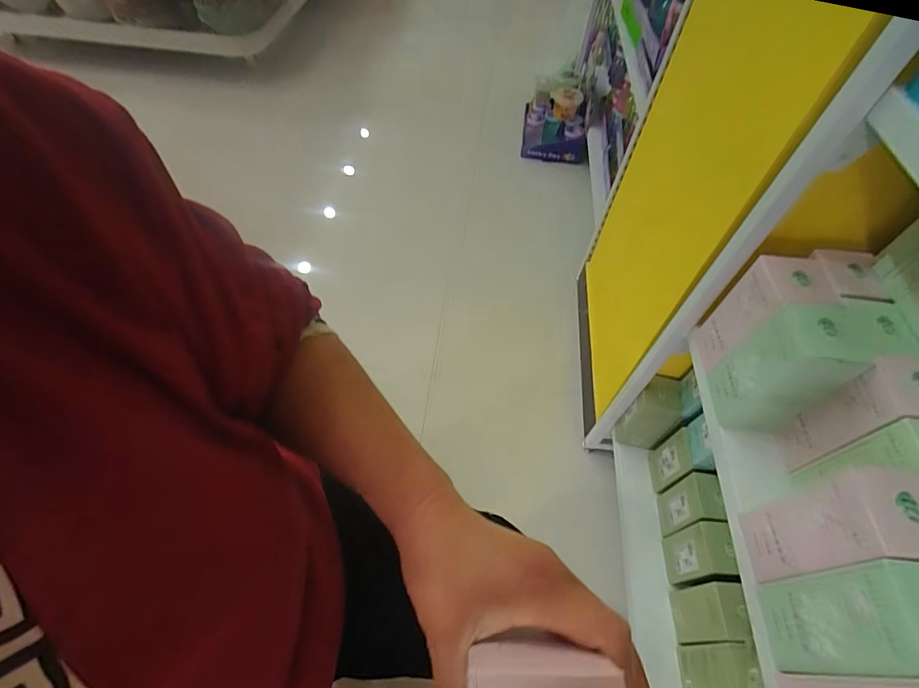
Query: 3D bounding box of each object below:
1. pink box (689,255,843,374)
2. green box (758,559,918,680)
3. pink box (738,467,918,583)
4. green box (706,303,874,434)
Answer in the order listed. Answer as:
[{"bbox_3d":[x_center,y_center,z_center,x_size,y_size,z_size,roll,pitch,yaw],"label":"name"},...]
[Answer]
[{"bbox_3d":[0.326,-0.027,0.501,0.063,0.140,0.065,7,55,1],"label":"pink box"},{"bbox_3d":[0.299,0.206,0.332,0.067,0.128,0.063,7,55,1],"label":"green box"},{"bbox_3d":[0.305,0.154,0.367,0.066,0.132,0.059,4,55,-1],"label":"pink box"},{"bbox_3d":[0.322,0.027,0.462,0.066,0.138,0.069,7,55,1],"label":"green box"}]

